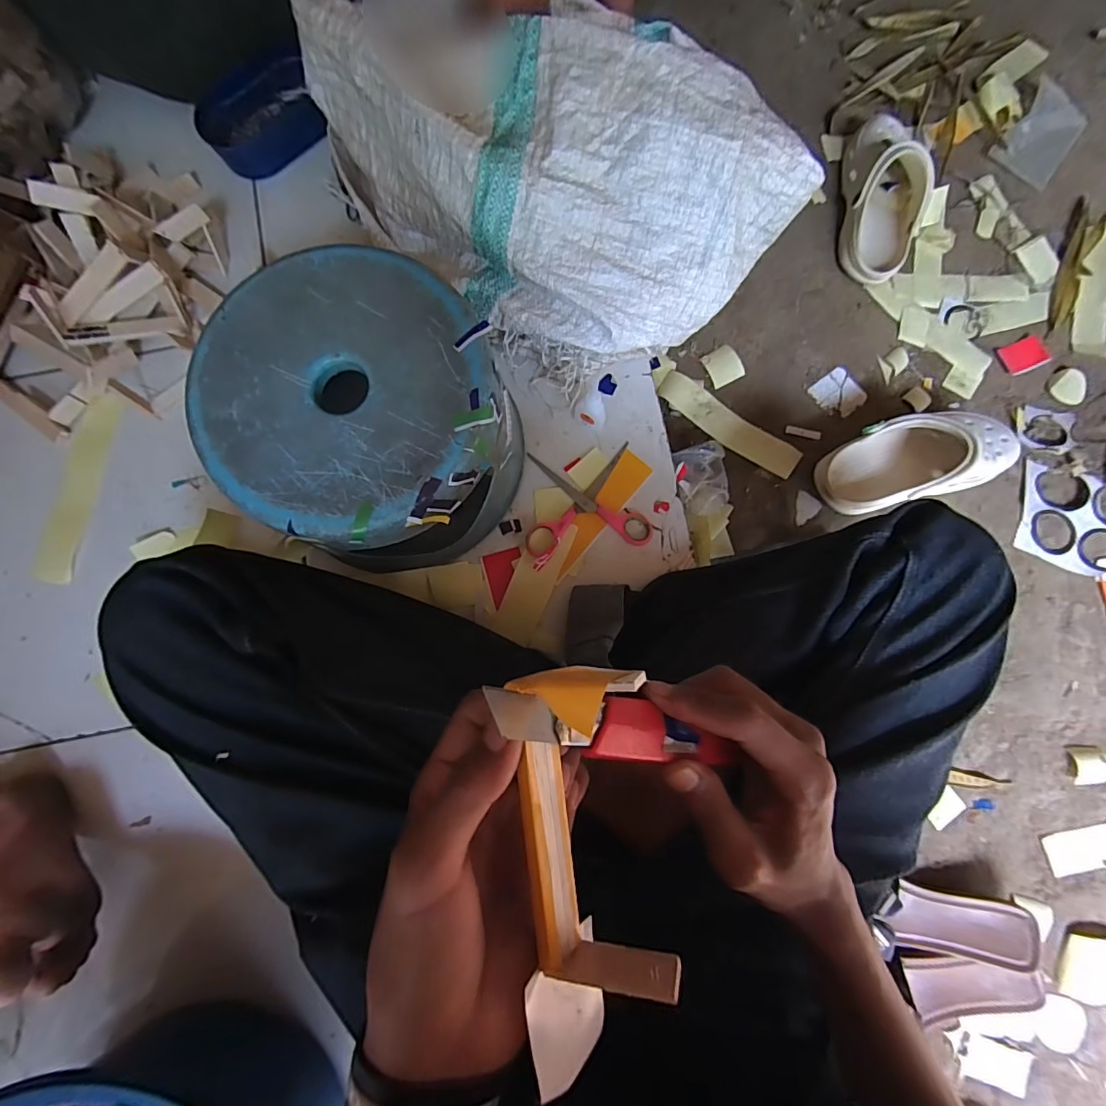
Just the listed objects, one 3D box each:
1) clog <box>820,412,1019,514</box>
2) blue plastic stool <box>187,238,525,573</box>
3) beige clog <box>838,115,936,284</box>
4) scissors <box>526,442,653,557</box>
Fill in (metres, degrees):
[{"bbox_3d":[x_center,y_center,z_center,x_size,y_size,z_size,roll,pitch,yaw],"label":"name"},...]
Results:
[{"bbox_3d":[0.431,-0.112,0.587,0.235,0.091,0.098,-15,84,0],"label":"clog"},{"bbox_3d":[-0.154,-0.105,0.438,0.228,0.172,0.212,0,84,1],"label":"blue plastic stool"},{"bbox_3d":[0.458,-0.490,0.665,0.101,0.072,0.234,6,85,2],"label":"beige clog"},{"bbox_3d":[0.032,-0.055,0.513,0.127,0.006,0.106,-7,84,1],"label":"scissors"}]

